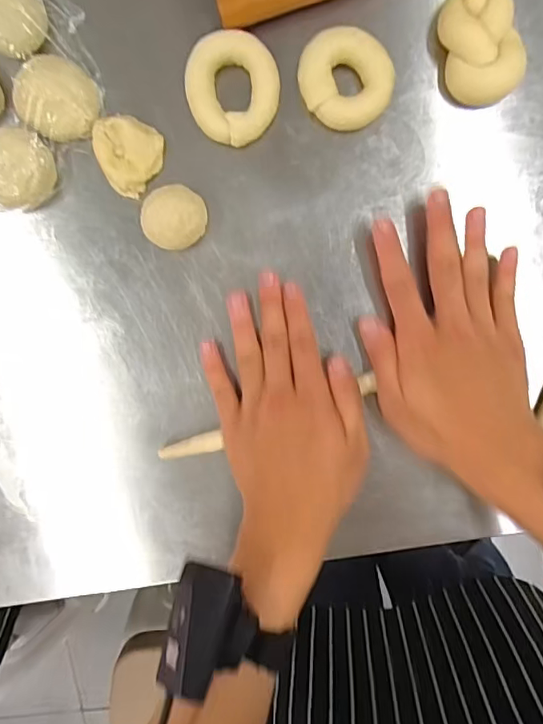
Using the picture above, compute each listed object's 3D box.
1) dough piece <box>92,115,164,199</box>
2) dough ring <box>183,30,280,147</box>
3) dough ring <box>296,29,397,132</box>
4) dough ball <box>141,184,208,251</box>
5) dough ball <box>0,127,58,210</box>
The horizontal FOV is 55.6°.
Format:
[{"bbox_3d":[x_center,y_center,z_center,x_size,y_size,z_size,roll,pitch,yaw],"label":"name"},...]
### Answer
[{"bbox_3d":[-0.106,-0.151,0.373,0.049,0.018,0.049,0,96,4],"label":"dough piece"},{"bbox_3d":[-0.026,-0.192,0.365,0.062,0.020,0.074,-7,95,4],"label":"dough ring"},{"bbox_3d":[0.053,-0.197,0.361,0.064,0.016,0.063,0,96,4],"label":"dough ring"},{"bbox_3d":[-0.068,-0.102,0.367,0.040,0.035,0.043,0,96,4],"label":"dough ball"},{"bbox_3d":[-0.181,-0.138,0.371,0.043,0.028,0.051,29,97,0],"label":"dough ball"}]

